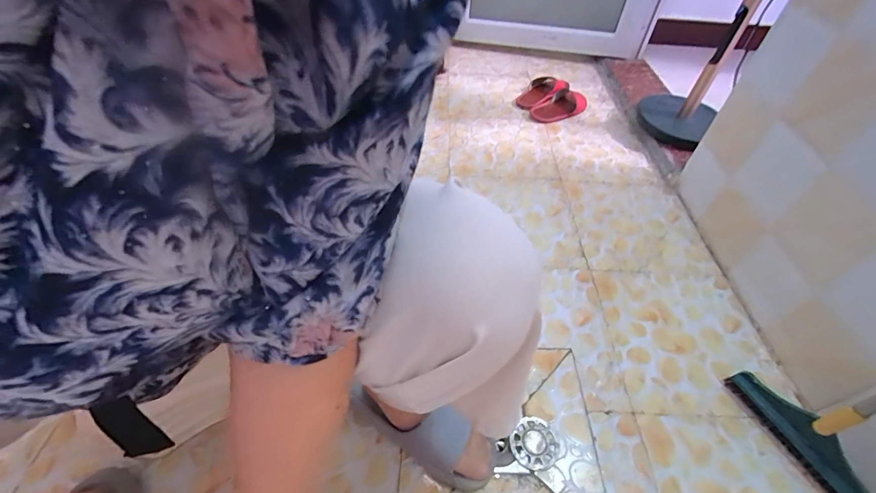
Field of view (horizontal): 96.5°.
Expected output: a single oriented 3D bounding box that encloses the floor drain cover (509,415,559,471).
[{"bbox_3d":[0.158,0.321,0.633,0.073,0.008,0.076,35,53,25],"label":"floor drain cover"}]

